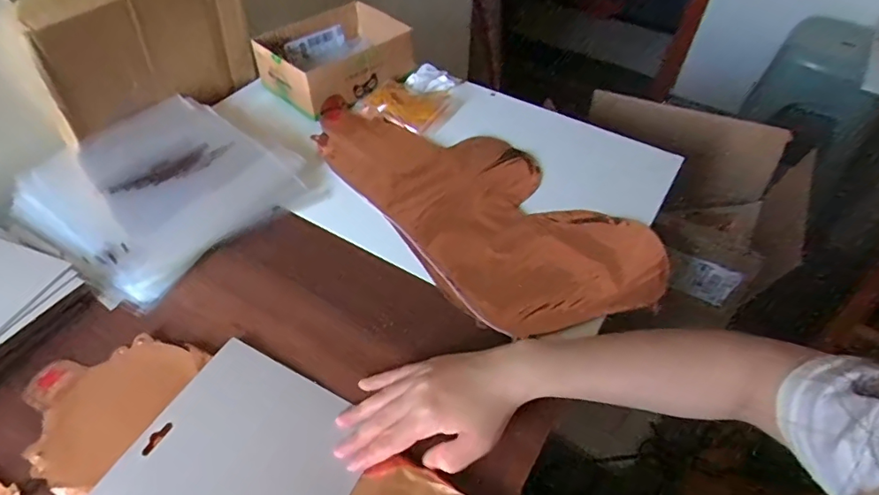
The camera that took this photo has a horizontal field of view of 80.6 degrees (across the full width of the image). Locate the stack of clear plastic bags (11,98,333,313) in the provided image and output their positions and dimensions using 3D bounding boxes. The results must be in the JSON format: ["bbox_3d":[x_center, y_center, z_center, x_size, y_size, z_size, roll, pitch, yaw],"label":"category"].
[{"bbox_3d":[-0.298,-0.070,0.572,0.244,0.034,0.244,31,55,23],"label":"stack of clear plastic bags"}]

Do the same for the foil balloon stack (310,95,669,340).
[{"bbox_3d":[0.030,-0.061,0.586,0.215,0.018,0.426,-36,59,-28],"label":"foil balloon stack"}]

